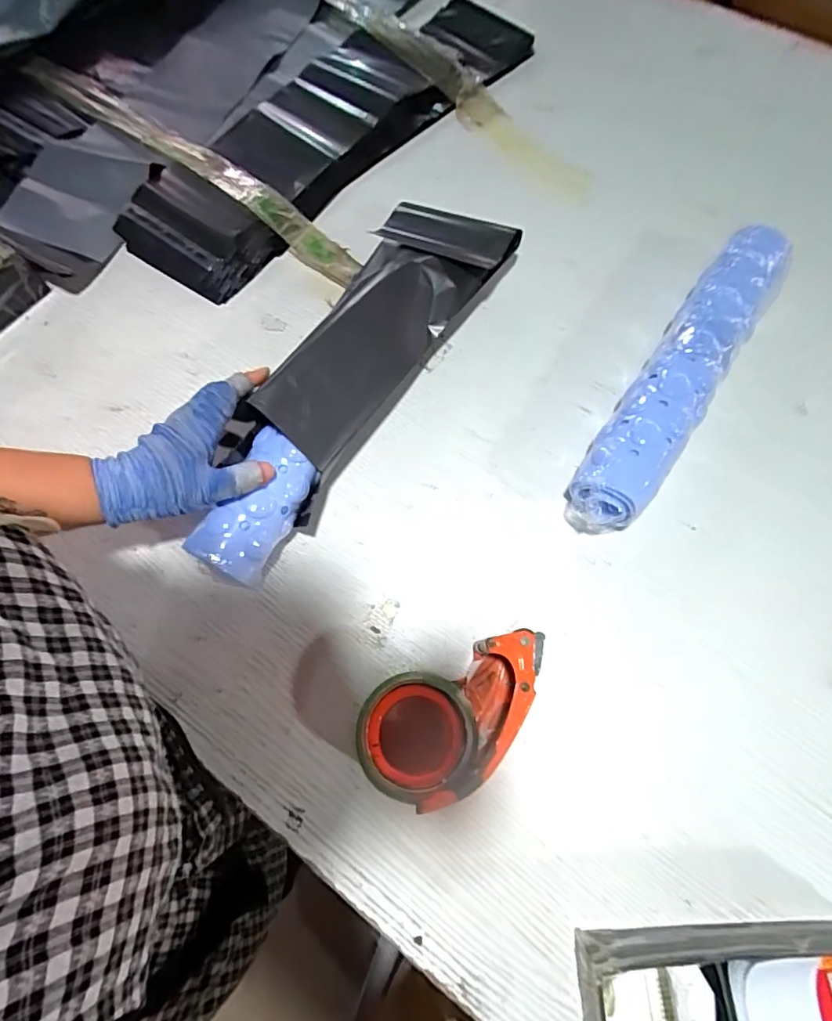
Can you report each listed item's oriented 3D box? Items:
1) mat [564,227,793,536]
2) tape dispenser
[{"bbox_3d":[0.264,-0.134,0.503,0.075,0.074,0.376,35,74,11],"label":"mat"},{"bbox_3d":[0.034,0.163,0.397,0.158,0.058,0.094,-23,70,-7],"label":"tape dispenser"}]

